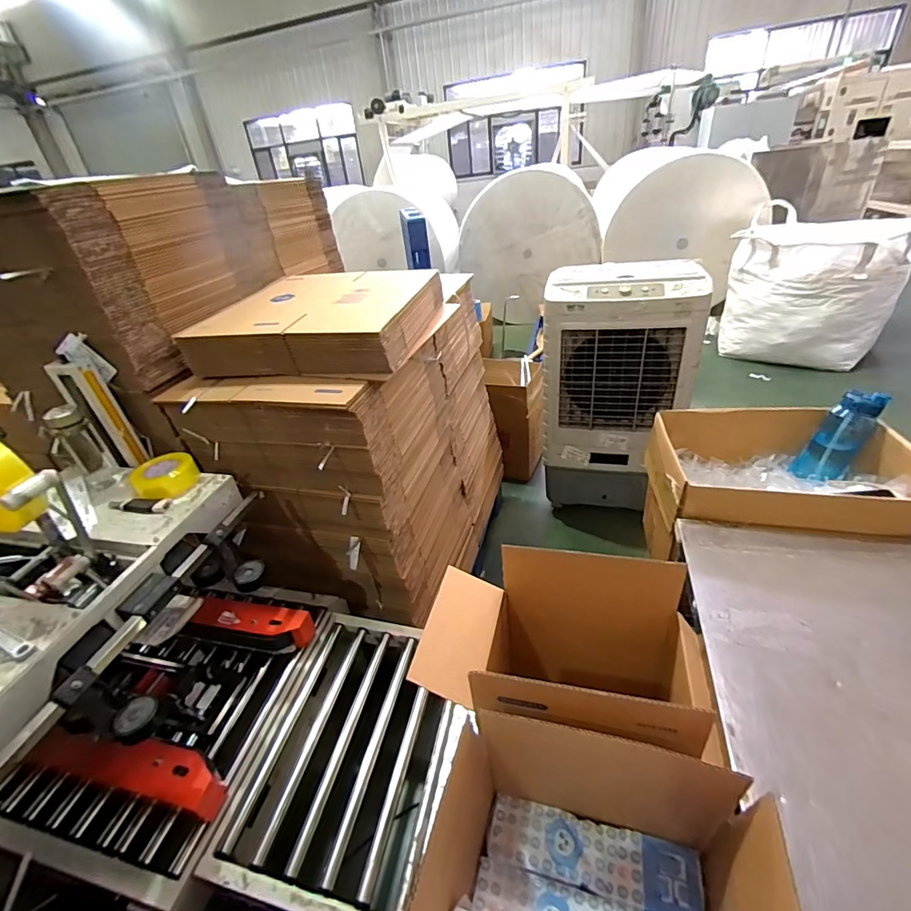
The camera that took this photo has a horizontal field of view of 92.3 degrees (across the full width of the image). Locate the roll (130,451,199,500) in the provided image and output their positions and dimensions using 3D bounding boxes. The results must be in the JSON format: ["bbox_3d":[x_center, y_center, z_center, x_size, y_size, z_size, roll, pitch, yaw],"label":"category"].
[{"bbox_3d":[-0.772,0.058,1.168,0.153,0.065,0.144,-5,34,3],"label":"roll"}]

